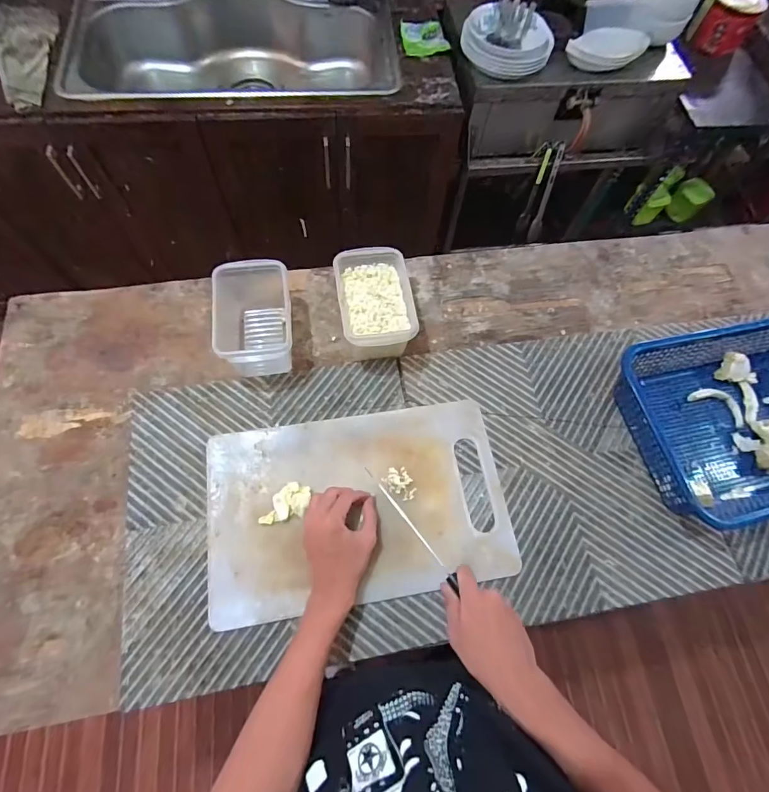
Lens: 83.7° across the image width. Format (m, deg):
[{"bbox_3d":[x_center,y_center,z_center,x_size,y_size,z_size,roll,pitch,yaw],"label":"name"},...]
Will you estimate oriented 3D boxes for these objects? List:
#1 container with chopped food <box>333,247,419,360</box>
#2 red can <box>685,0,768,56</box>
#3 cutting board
[{"bbox_3d":[-0.015,-0.133,0.656,0.105,0.100,0.146,-8,67,-6],"label":"container with chopped food"},{"bbox_3d":[0.928,-1.029,1.166,0.145,0.125,0.127,31,69,9],"label":"red can"},{"bbox_3d":[-0.034,0.145,0.585,0.394,0.016,0.245,-8,67,-6],"label":"cutting board"}]

